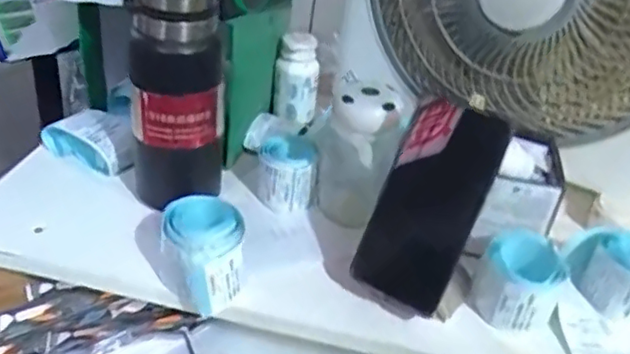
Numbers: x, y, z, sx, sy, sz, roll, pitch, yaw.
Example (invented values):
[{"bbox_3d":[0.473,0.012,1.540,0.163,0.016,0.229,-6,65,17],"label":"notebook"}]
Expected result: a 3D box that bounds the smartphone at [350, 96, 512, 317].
[{"bbox_3d":[0.089,0.022,0.492,0.075,0.159,0.004,25,8,16],"label":"smartphone"}]

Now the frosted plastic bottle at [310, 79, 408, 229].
[{"bbox_3d":[0.038,-0.021,0.588,0.053,0.136,0.070,-19,42,-32],"label":"frosted plastic bottle"}]

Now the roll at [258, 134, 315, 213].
[{"bbox_3d":[-0.028,-0.004,0.620,0.057,0.049,0.069,1,35,-7],"label":"roll"}]

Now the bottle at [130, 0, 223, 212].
[{"bbox_3d":[-0.129,-0.059,0.576,0.082,0.249,0.076,-2,35,-11],"label":"bottle"}]

